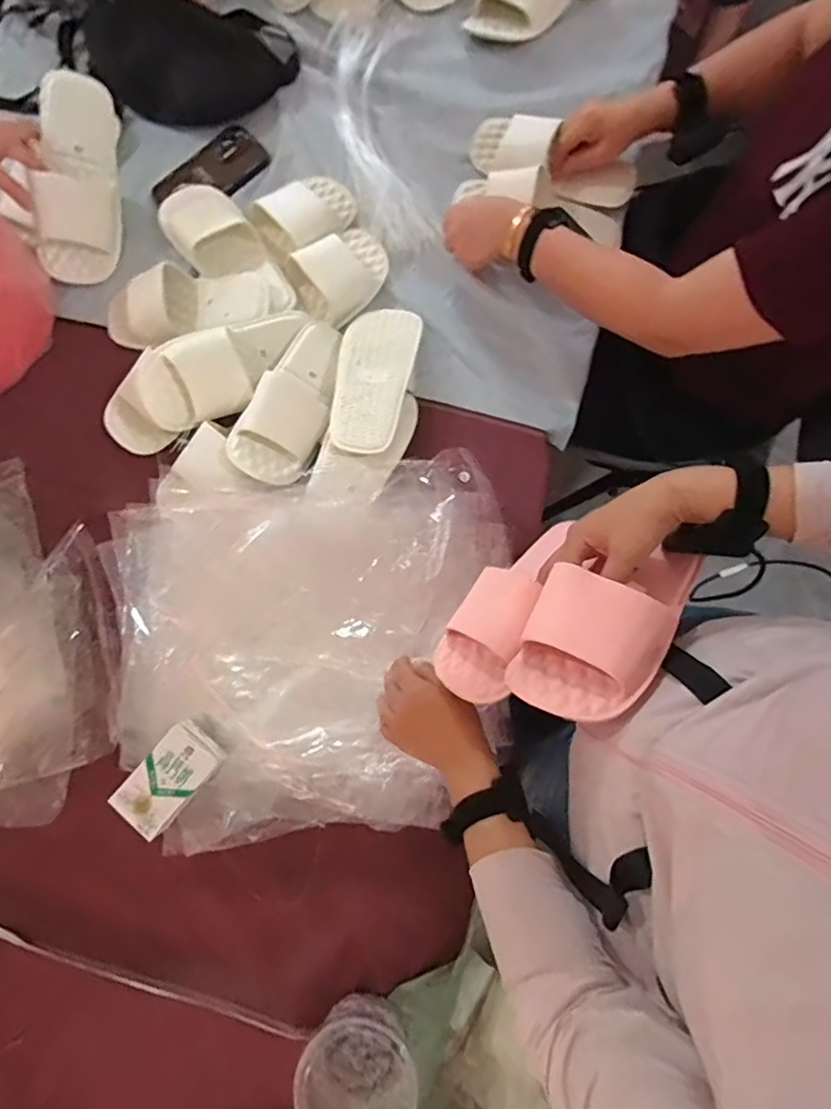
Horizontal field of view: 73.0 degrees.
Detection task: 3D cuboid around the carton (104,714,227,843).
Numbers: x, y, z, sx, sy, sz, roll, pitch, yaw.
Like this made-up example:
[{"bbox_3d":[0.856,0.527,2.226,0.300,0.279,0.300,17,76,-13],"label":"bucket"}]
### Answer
[{"bbox_3d":[-0.270,0.247,0.620,0.066,0.039,0.112,40,82,7],"label":"carton"}]

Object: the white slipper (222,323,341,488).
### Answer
[{"bbox_3d":[-0.143,-0.192,0.691,0.096,0.062,0.229,22,80,4],"label":"white slipper"}]

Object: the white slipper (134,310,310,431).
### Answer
[{"bbox_3d":[-0.231,-0.228,0.689,0.236,0.062,0.091,-32,81,-6],"label":"white slipper"}]

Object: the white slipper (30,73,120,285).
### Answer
[{"bbox_3d":[-0.438,-0.481,0.726,0.081,0.064,0.233,9,102,2],"label":"white slipper"}]

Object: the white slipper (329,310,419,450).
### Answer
[{"bbox_3d":[-0.053,-0.223,0.704,0.096,0.050,0.217,10,79,2],"label":"white slipper"}]

